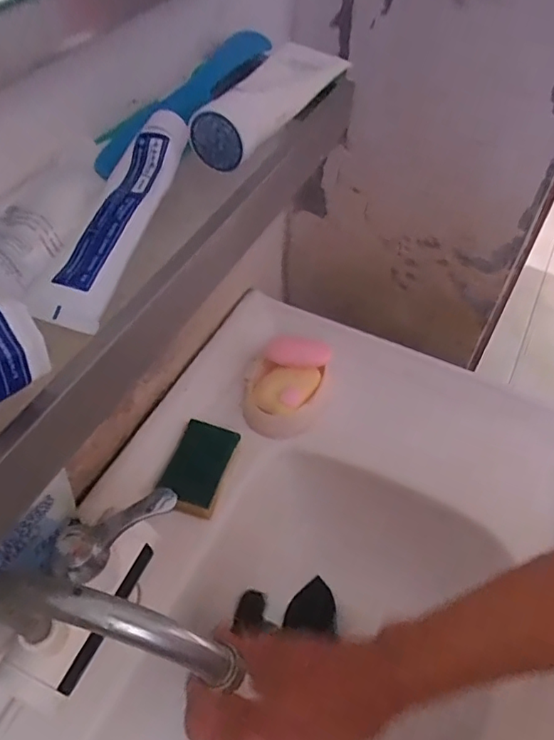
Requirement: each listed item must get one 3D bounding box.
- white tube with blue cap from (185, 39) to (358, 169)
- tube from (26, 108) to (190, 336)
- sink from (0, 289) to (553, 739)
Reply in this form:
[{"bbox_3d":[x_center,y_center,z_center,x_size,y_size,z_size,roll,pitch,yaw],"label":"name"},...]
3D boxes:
[{"bbox_3d":[-0.001,-0.207,0.397,0.058,0.034,0.166,18,55,13],"label":"white tube with blue cap"},{"bbox_3d":[-0.090,-0.093,0.313,0.040,0.030,0.157,10,54,7],"label":"tube"},{"bbox_3d":[-0.020,0.305,0.506,0.458,0.163,0.812,24,57,17],"label":"sink"}]

